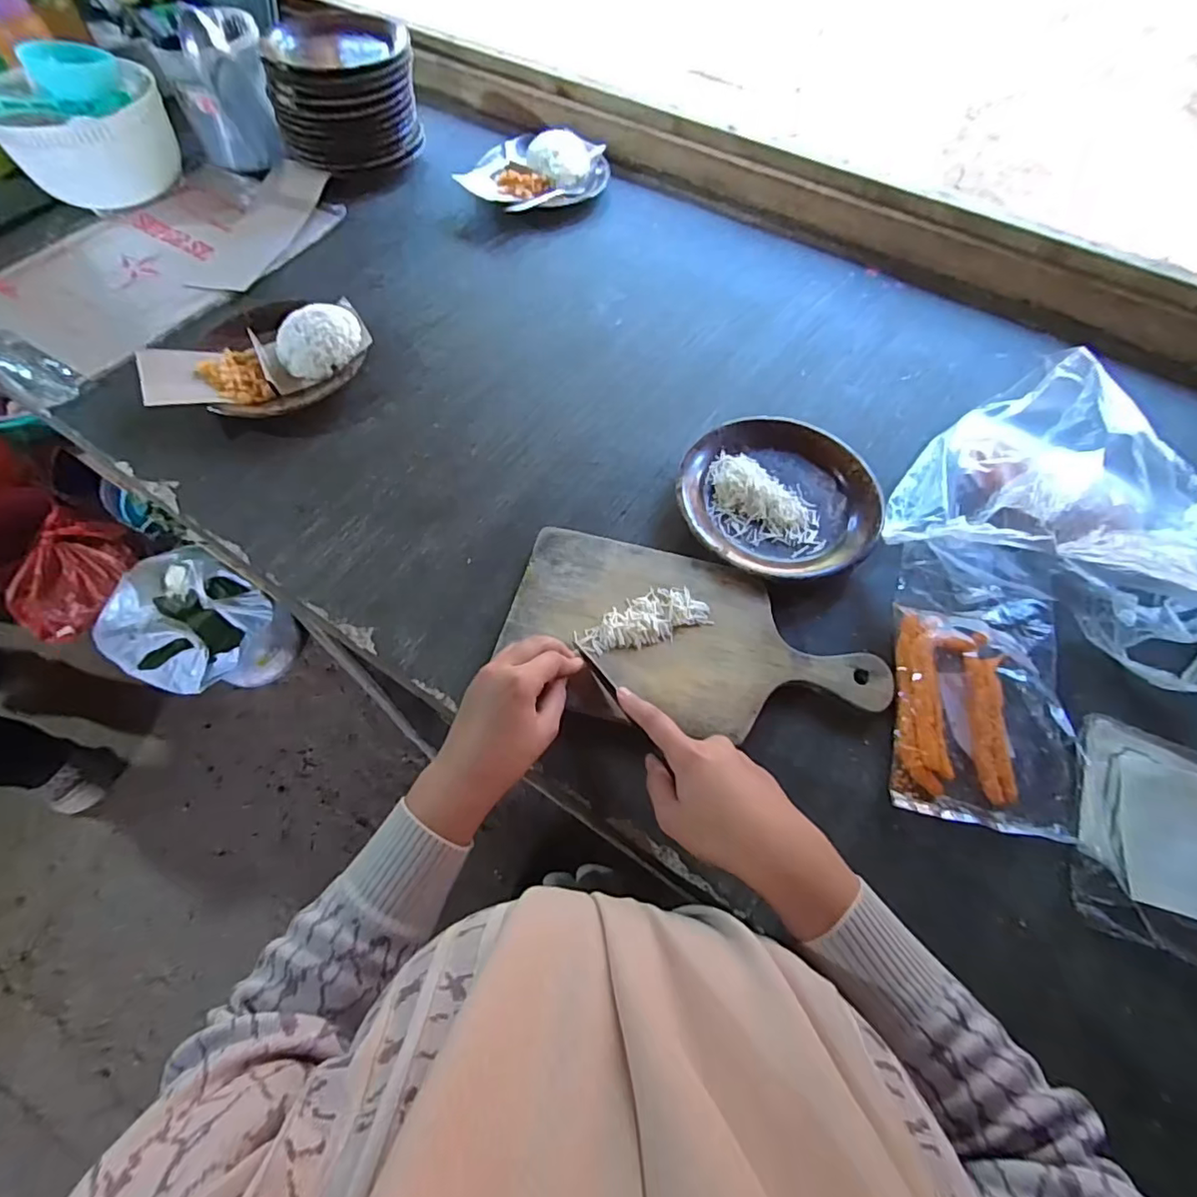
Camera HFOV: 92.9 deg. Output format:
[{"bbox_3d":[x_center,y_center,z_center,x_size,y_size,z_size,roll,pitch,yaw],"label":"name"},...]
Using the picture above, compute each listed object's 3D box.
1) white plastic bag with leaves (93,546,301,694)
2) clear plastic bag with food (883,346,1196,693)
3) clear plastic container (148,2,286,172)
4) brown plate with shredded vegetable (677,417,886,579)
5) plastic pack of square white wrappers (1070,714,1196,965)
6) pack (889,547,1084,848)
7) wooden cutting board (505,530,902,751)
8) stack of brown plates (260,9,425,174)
[{"bbox_3d":[-0.860,0.092,1.276,0.210,0.406,0.270,27,64,13],"label":"white plastic bag with leaves"},{"bbox_3d":[0.435,-0.083,0.509,0.273,0.084,0.232,29,65,14],"label":"clear plastic bag with food"},{"bbox_3d":[-0.526,-0.723,0.803,0.118,0.153,0.100,-13,63,-8],"label":"clear plastic container"},{"bbox_3d":[0.171,-0.095,0.546,0.179,0.028,0.185,0,62,-1],"label":"brown plate with shredded vegetable"},{"bbox_3d":[0.418,0.181,0.408,0.134,0.018,0.157,23,64,11],"label":"plastic pack of square white wrappers"},{"bbox_3d":[0.314,0.058,0.469,0.135,0.031,0.246,12,62,5],"label":"pack"},{"bbox_3d":[0.079,0.040,0.471,0.307,0.011,0.155,14,62,6],"label":"wooden cutting board"},{"bbox_3d":[-0.357,-0.707,0.811,0.198,0.124,0.227,-18,63,-10],"label":"stack of brown plates"}]

